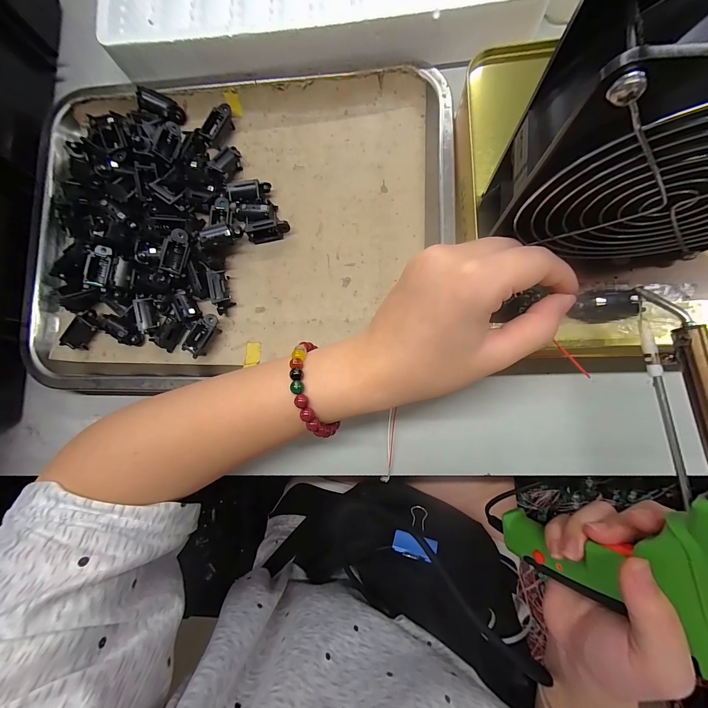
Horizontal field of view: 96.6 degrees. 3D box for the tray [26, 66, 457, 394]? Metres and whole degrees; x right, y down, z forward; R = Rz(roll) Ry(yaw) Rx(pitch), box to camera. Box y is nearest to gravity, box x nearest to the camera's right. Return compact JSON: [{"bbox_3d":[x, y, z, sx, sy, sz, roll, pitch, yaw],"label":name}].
[{"bbox_3d":[-0.100,-0.101,0.258,0.340,0.031,0.256,3,87,5],"label":"tray"}]

